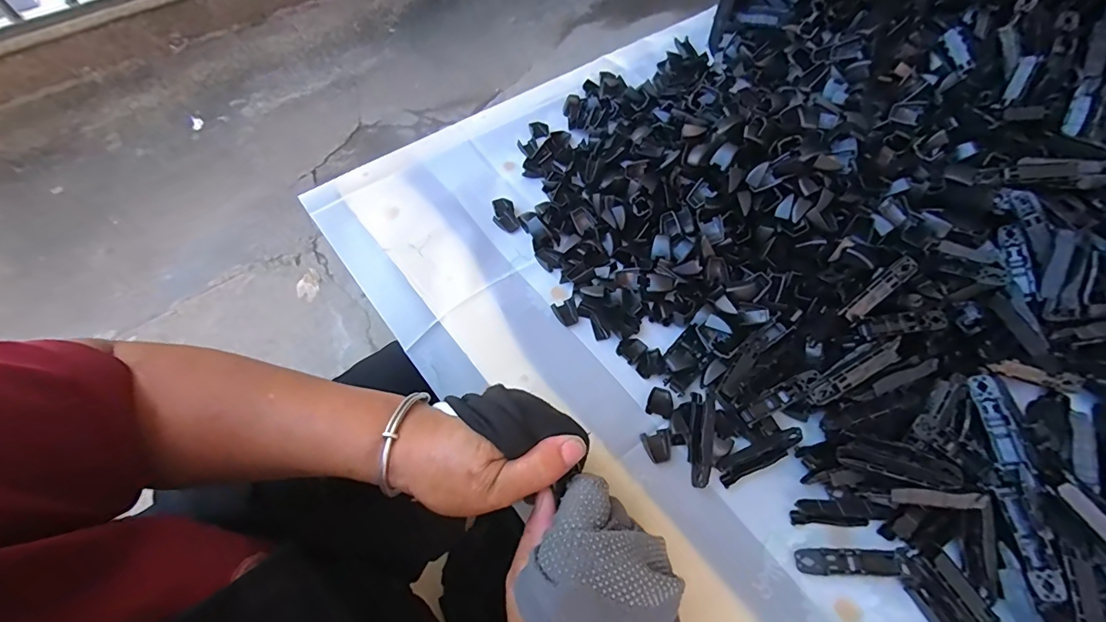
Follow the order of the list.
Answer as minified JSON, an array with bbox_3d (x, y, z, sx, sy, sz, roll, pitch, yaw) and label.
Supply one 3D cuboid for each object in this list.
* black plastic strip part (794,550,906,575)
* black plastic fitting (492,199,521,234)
[{"bbox_3d":[0.186,0.158,0.293,0.060,0.013,0.013,1,58,1],"label":"black plastic strip part"},{"bbox_3d":[-0.048,-0.094,0.456,0.023,0.006,0.040,-17,62,-12],"label":"black plastic fitting"}]

